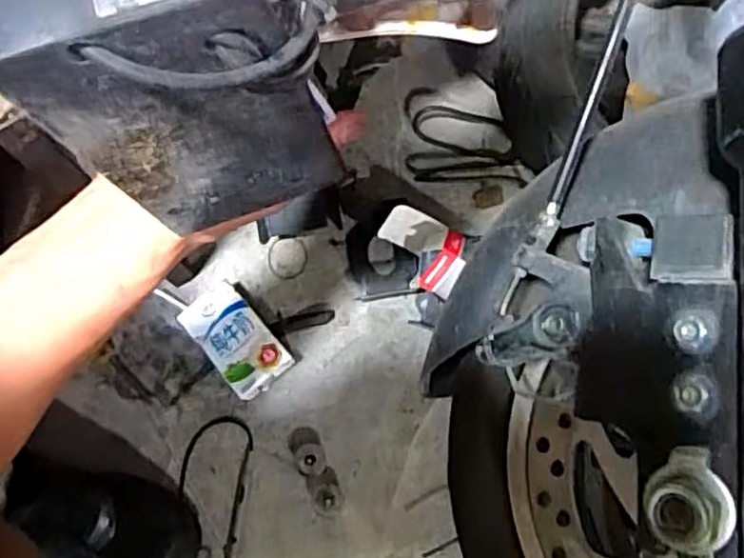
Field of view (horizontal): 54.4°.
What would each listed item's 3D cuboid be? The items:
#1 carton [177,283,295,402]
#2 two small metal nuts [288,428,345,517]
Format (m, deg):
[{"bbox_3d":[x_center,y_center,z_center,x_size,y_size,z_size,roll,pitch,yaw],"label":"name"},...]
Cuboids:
[{"bbox_3d":[-0.137,0.063,0.739,0.064,0.045,0.109,-39,81,-7],"label":"carton"},{"bbox_3d":[-0.055,0.192,0.723,0.032,0.017,0.089,-24,80,-4],"label":"two small metal nuts"}]

